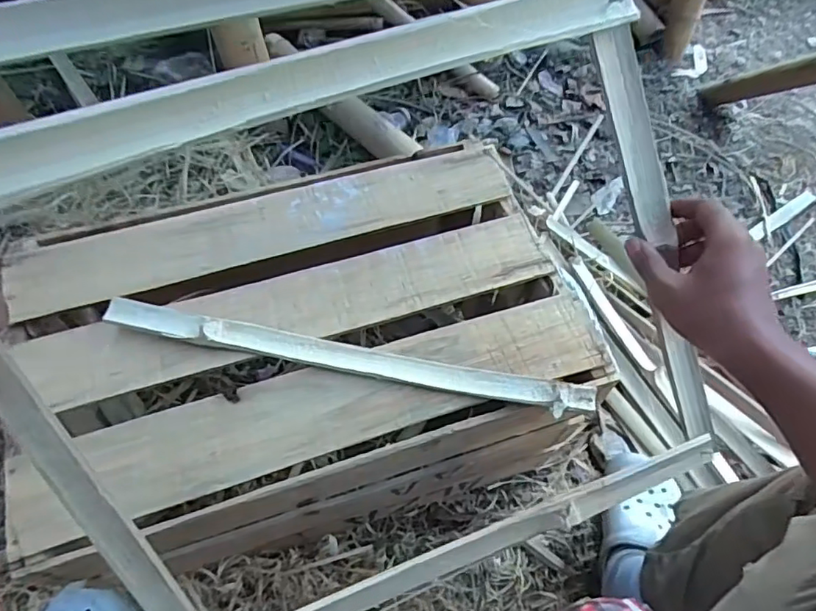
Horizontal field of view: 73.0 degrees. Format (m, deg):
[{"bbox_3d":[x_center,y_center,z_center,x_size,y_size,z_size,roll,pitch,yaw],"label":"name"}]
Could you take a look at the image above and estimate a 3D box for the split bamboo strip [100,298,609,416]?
[{"bbox_3d":[-0.061,0.053,0.562,0.499,0.021,0.030,9,59,5],"label":"split bamboo strip"}]

